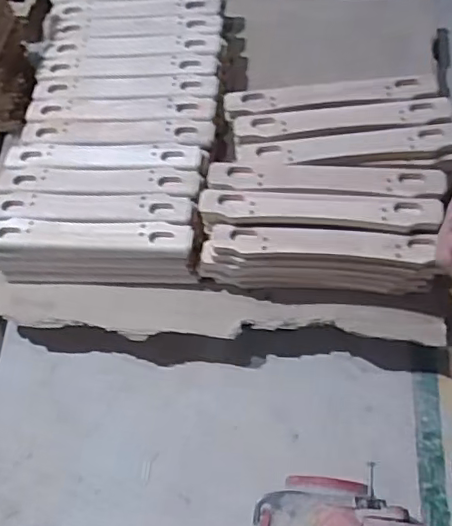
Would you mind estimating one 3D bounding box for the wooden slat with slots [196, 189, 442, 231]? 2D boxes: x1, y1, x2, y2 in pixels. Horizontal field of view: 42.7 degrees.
[{"bbox_3d":[0.195,-0.115,1.208,0.489,0.010,0.066,4,76,6],"label":"wooden slat with slots"}]

